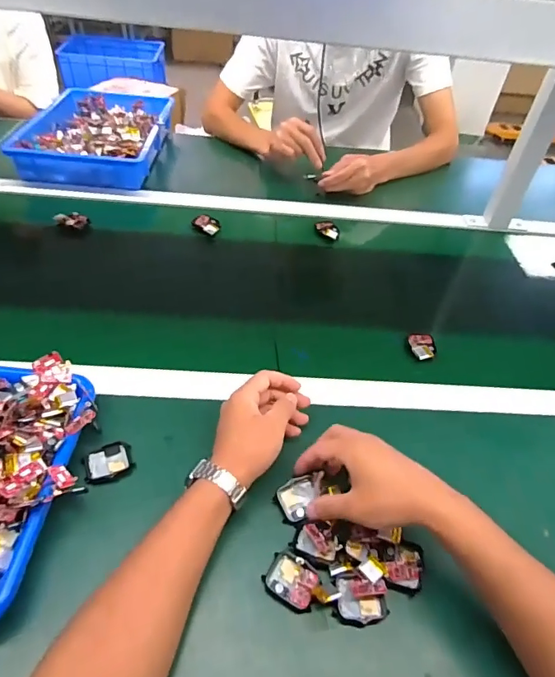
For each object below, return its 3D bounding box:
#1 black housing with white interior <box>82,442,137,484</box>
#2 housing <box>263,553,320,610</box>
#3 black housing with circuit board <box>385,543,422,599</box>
[{"bbox_3d":[-0.174,0.129,0.478,0.047,0.010,0.040,-17,50,-22],"label":"black housing with white interior"},{"bbox_3d":[0.013,0.217,0.415,0.047,0.009,0.037,28,49,19],"label":"housing"},{"bbox_3d":[0.118,0.211,0.428,0.032,0.009,0.046,14,46,7],"label":"black housing with circuit board"}]

